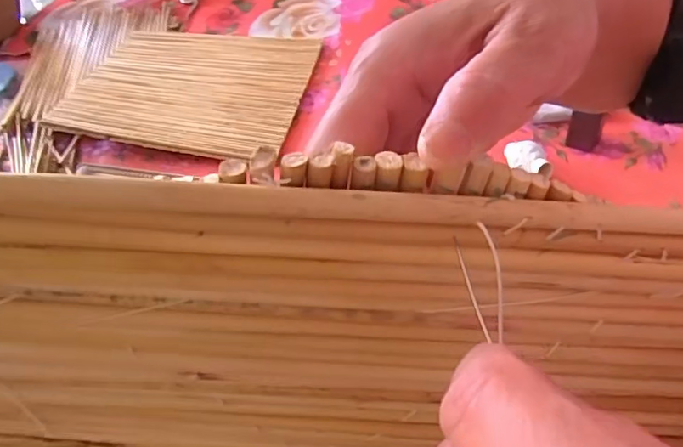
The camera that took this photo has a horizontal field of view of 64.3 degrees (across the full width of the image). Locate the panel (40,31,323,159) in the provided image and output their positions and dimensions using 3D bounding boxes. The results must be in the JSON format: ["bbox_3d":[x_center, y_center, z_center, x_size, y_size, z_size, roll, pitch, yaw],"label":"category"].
[{"bbox_3d":[-0.333,-0.321,1.234,0.494,0.020,0.436,9,51,8],"label":"panel"}]

